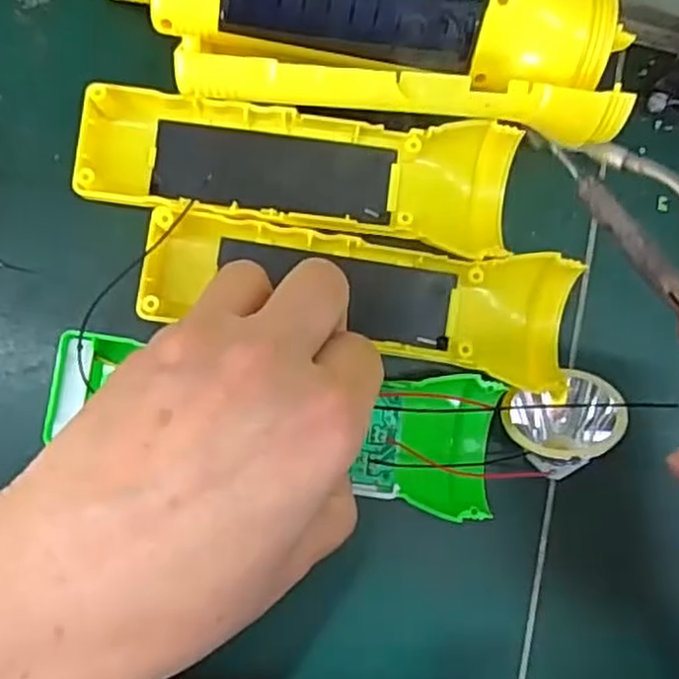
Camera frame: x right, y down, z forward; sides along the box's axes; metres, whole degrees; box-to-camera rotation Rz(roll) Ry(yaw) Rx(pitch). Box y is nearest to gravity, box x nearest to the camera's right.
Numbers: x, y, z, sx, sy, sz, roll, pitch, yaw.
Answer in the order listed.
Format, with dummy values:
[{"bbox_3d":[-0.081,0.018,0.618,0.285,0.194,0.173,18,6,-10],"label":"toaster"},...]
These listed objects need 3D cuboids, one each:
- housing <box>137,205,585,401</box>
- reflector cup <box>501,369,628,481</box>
[{"bbox_3d":[0.010,-0.018,0.275,0.163,0.032,0.048,11,86,-4],"label":"housing"},{"bbox_3d":[0.083,0.027,0.271,0.039,0.034,0.042,38,83,-4],"label":"reflector cup"}]

